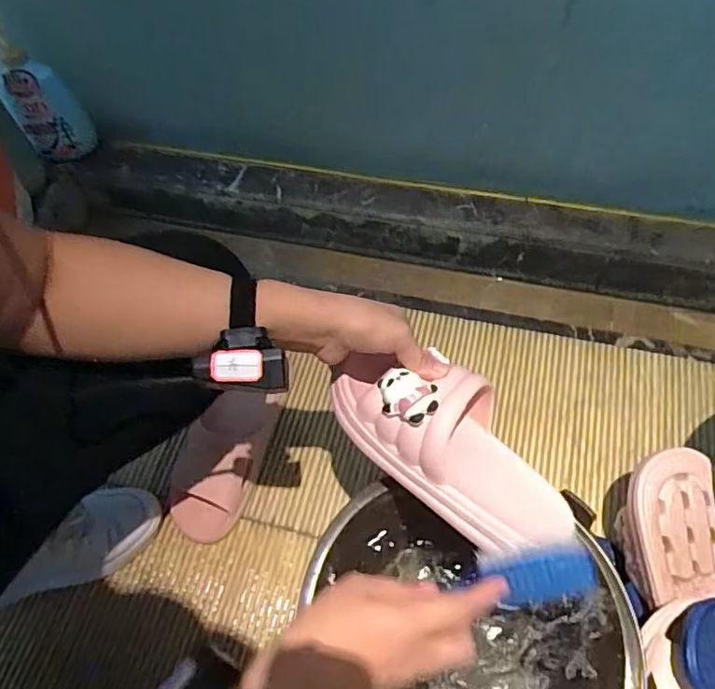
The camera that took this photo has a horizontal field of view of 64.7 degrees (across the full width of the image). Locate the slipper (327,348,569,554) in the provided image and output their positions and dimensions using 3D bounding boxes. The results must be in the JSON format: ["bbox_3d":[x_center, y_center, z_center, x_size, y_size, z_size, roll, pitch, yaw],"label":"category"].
[{"bbox_3d":[0.085,0.085,0.483,0.224,0.071,0.108,38,69,5],"label":"slipper"}]

